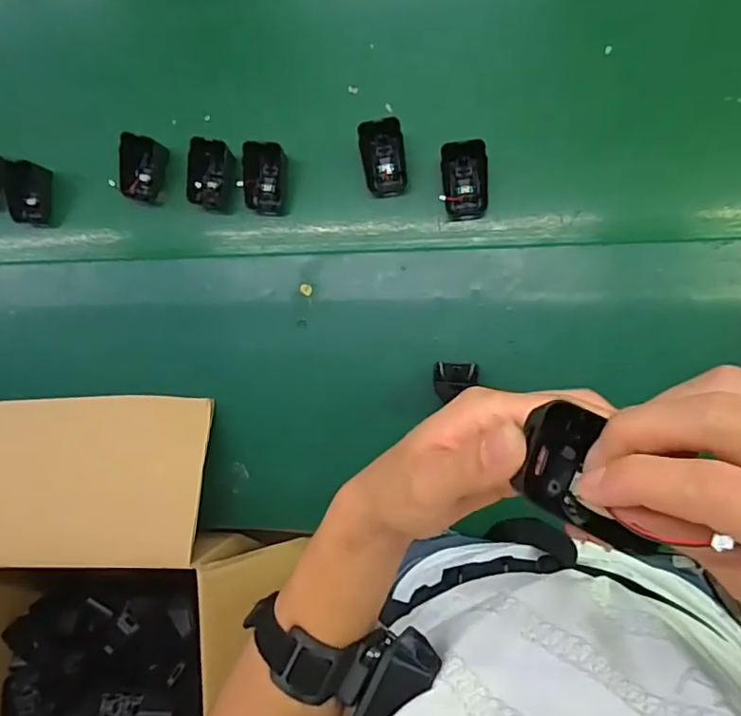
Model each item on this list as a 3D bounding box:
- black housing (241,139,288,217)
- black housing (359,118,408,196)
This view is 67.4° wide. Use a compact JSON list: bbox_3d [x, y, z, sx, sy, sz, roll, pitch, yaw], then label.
[{"bbox_3d":[-0.111,-0.192,0.594,0.046,0.036,0.068,7,88,11],"label":"black housing"},{"bbox_3d":[0.017,-0.206,0.578,0.051,0.038,0.067,-7,86,9],"label":"black housing"}]

